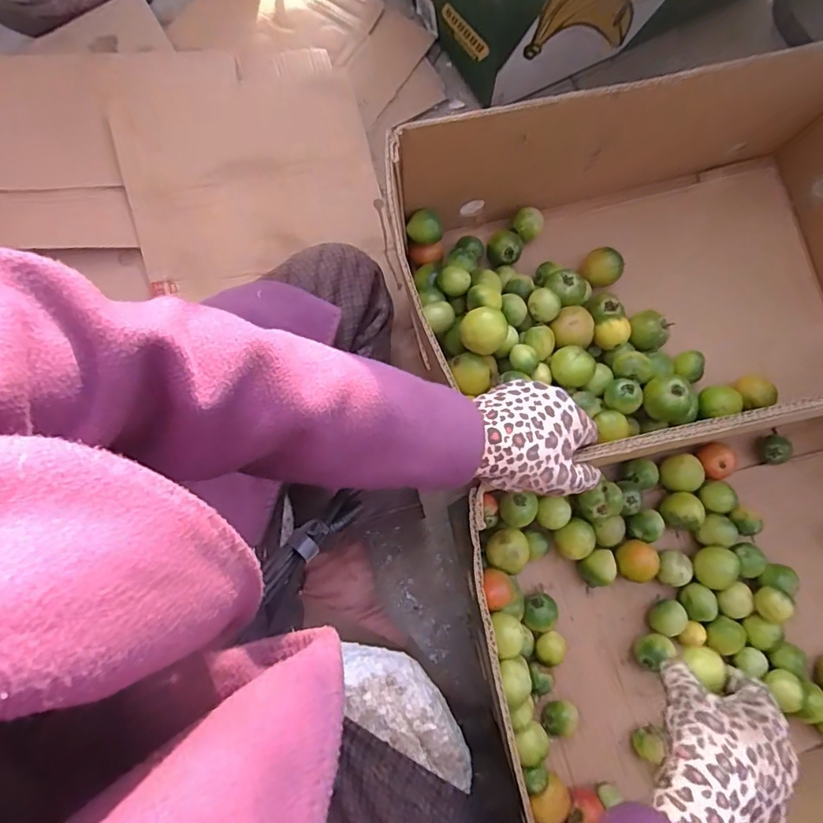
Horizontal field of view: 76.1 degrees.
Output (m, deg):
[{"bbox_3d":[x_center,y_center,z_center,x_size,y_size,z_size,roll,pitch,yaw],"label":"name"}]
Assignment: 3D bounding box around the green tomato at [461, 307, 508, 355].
[{"bbox_3d":[0.072,-0.079,0.536,0.045,0.044,0.041,0,77,-1],"label":"green tomato"}]

